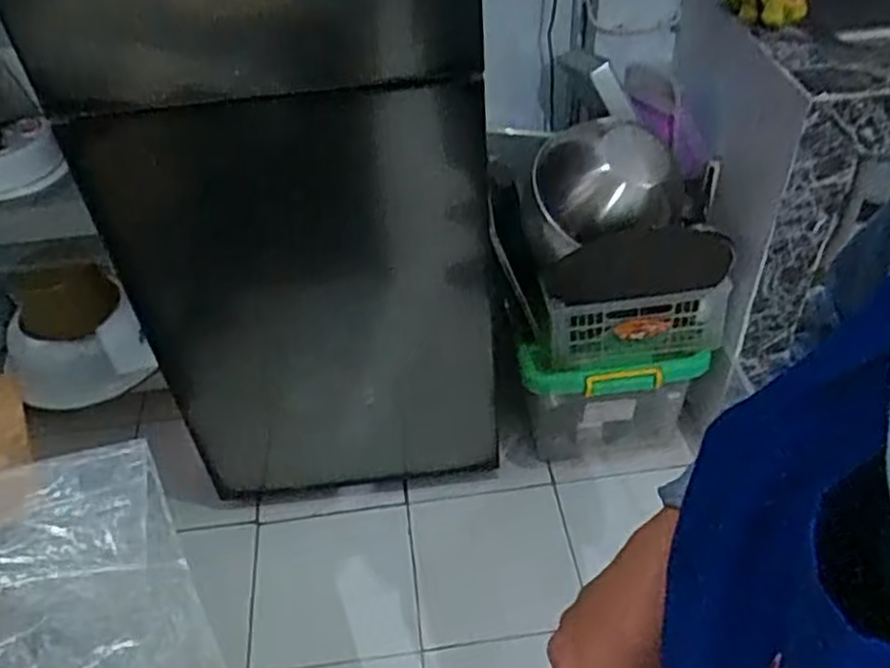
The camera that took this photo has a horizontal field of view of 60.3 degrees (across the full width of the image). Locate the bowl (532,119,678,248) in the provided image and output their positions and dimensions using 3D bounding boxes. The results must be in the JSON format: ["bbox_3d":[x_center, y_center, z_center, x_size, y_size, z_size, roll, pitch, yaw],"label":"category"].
[{"bbox_3d":[0.273,-0.256,1.291,0.233,0.134,0.173,2,44,7],"label":"bowl"}]

